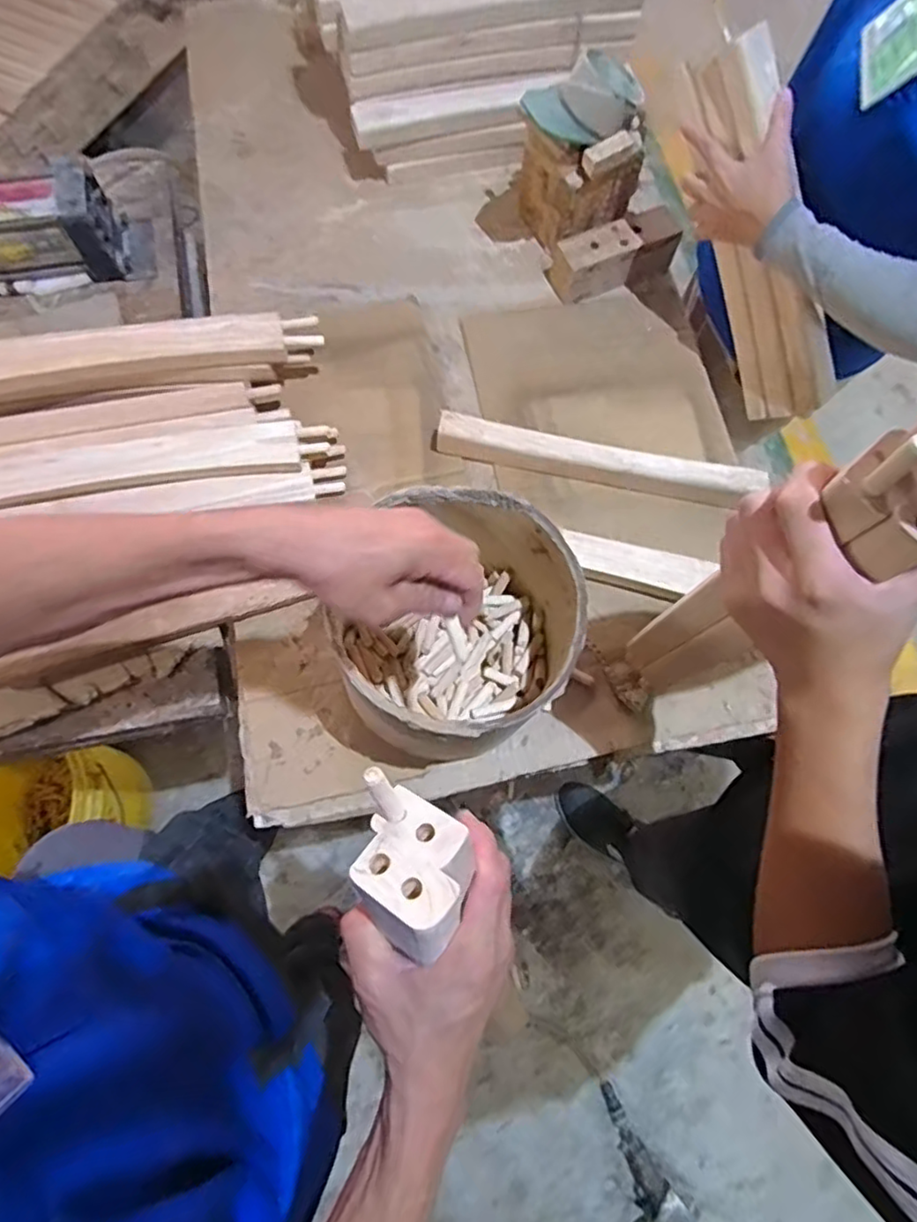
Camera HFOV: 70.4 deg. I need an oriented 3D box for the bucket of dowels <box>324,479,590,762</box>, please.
[{"bbox_3d":[-0.001,0.018,0.599,0.203,0.188,0.205,37,76,9],"label":"bucket of dowels"}]

